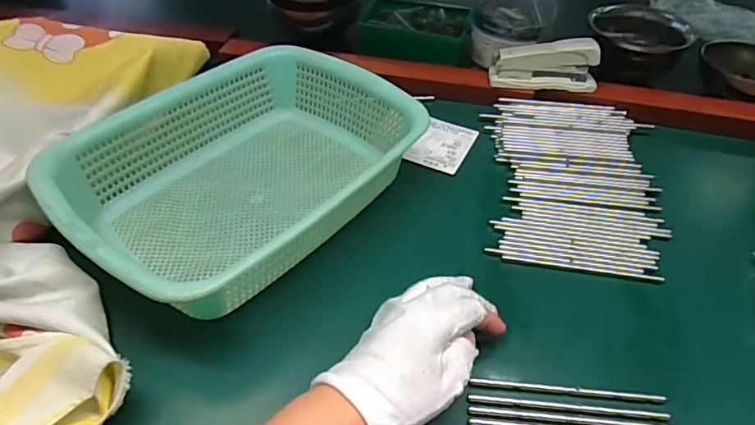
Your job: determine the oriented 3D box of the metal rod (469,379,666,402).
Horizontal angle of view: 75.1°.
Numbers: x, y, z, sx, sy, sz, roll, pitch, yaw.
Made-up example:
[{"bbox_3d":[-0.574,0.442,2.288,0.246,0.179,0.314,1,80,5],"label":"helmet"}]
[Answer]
[{"bbox_3d":[0.134,0.126,0.349,0.133,0.007,0.007,5,46,2],"label":"metal rod"}]

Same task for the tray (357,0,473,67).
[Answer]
[{"bbox_3d":[0.050,-0.247,0.662,0.143,0.045,0.094,8,46,5],"label":"tray"}]

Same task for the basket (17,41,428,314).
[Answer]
[{"bbox_3d":[-0.116,-0.041,0.446,0.217,0.078,0.296,34,53,26],"label":"basket"}]

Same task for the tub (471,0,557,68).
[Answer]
[{"bbox_3d":[0.170,-0.226,0.627,0.101,0.077,0.096,-25,52,-25],"label":"tub"}]

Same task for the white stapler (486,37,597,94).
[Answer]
[{"bbox_3d":[0.201,-0.175,0.580,0.124,0.053,0.035,3,46,0],"label":"white stapler"}]

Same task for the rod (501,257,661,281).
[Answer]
[{"bbox_3d":[0.178,0.047,0.427,0.134,0.006,0.005,9,47,5],"label":"rod"}]

